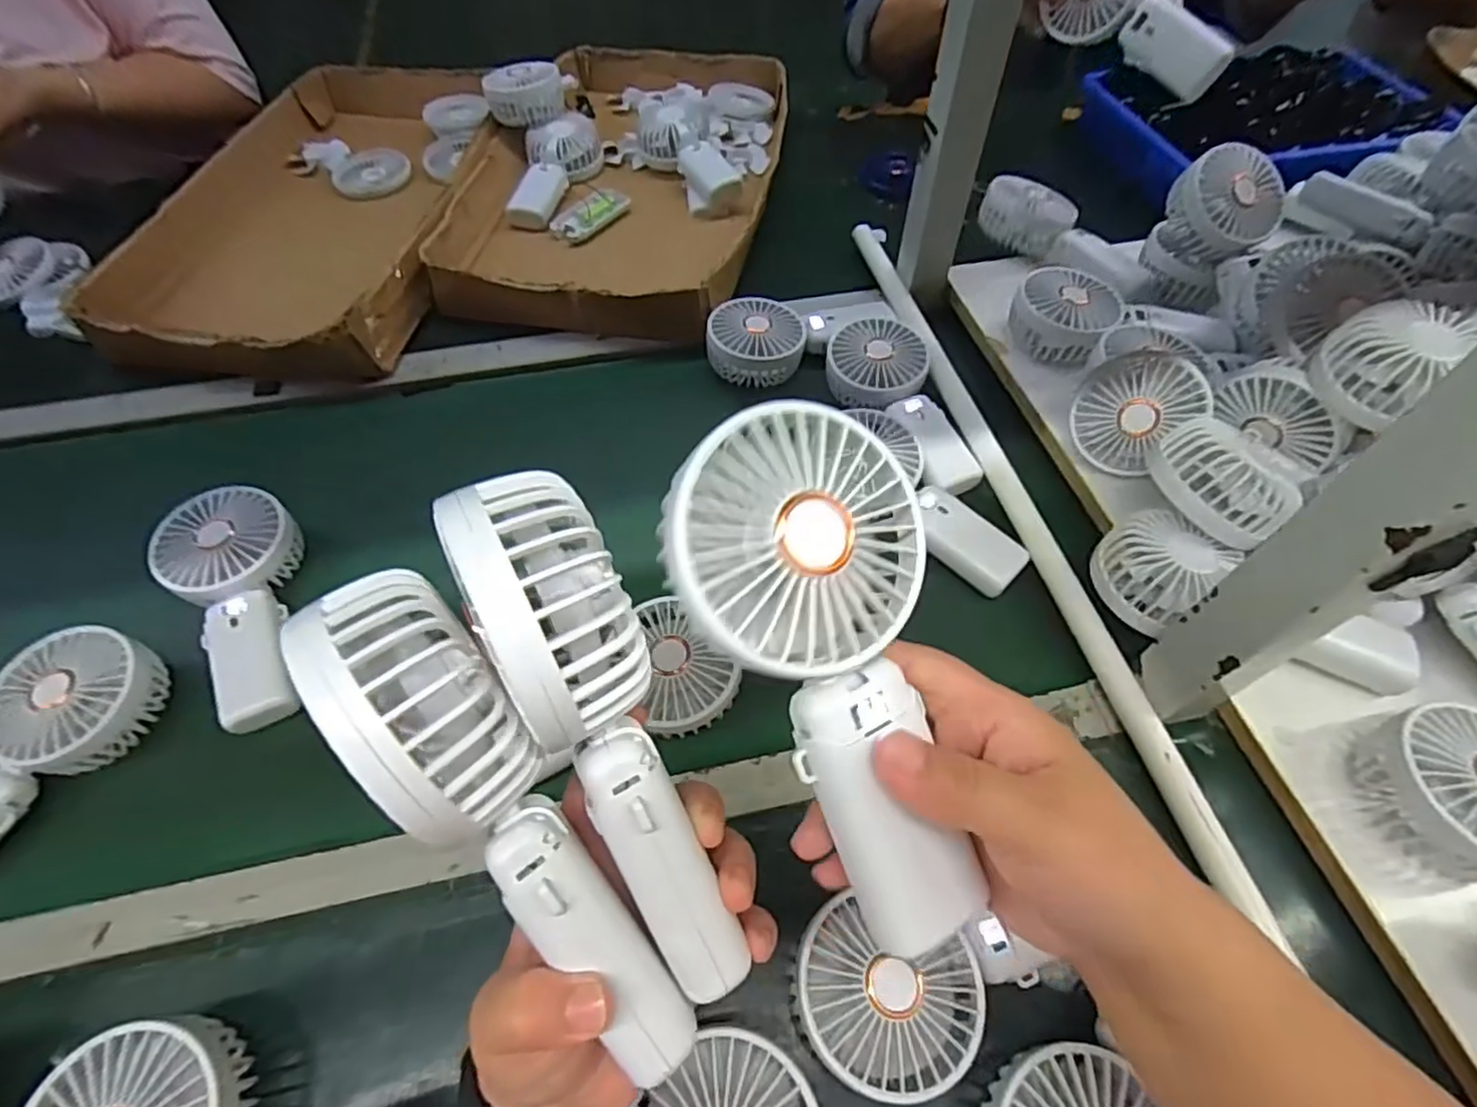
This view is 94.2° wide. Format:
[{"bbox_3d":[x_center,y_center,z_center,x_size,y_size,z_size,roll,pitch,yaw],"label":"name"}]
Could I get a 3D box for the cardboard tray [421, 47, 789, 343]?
[{"bbox_3d":[-0.118,-0.433,0.789,0.328,0.063,0.527,9,56,9],"label":"cardboard tray"}]

